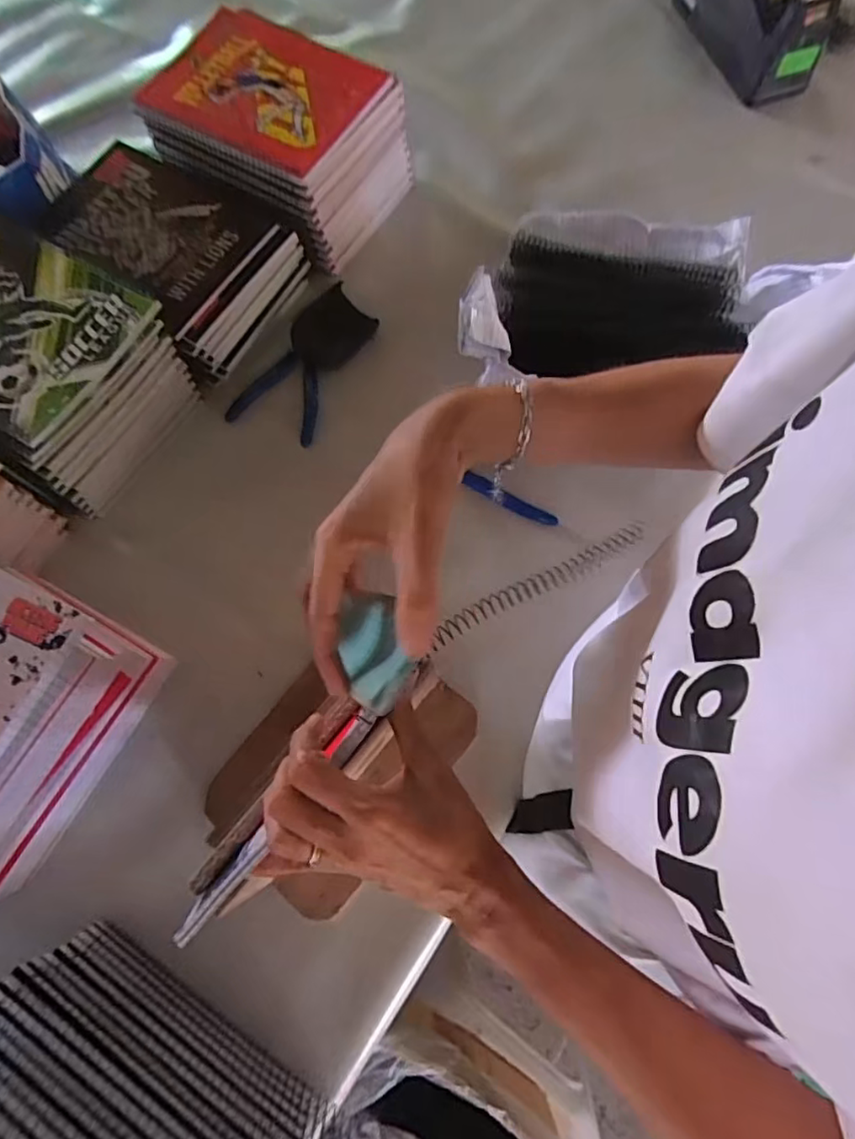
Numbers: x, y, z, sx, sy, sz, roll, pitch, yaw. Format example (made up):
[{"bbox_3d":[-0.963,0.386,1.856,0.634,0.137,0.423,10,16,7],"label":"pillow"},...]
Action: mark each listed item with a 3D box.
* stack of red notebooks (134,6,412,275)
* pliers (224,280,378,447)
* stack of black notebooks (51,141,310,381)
[{"bbox_3d":[-0.148,-0.424,0.602,0.205,0.129,0.159,27,75,9],"label":"stack of red notebooks"},{"bbox_3d":[-0.116,-0.203,0.574,0.081,0.021,0.165,30,76,10],"label":"pliers"},{"bbox_3d":[-0.235,-0.306,0.576,0.213,0.085,0.152,40,77,12],"label":"stack of black notebooks"}]

